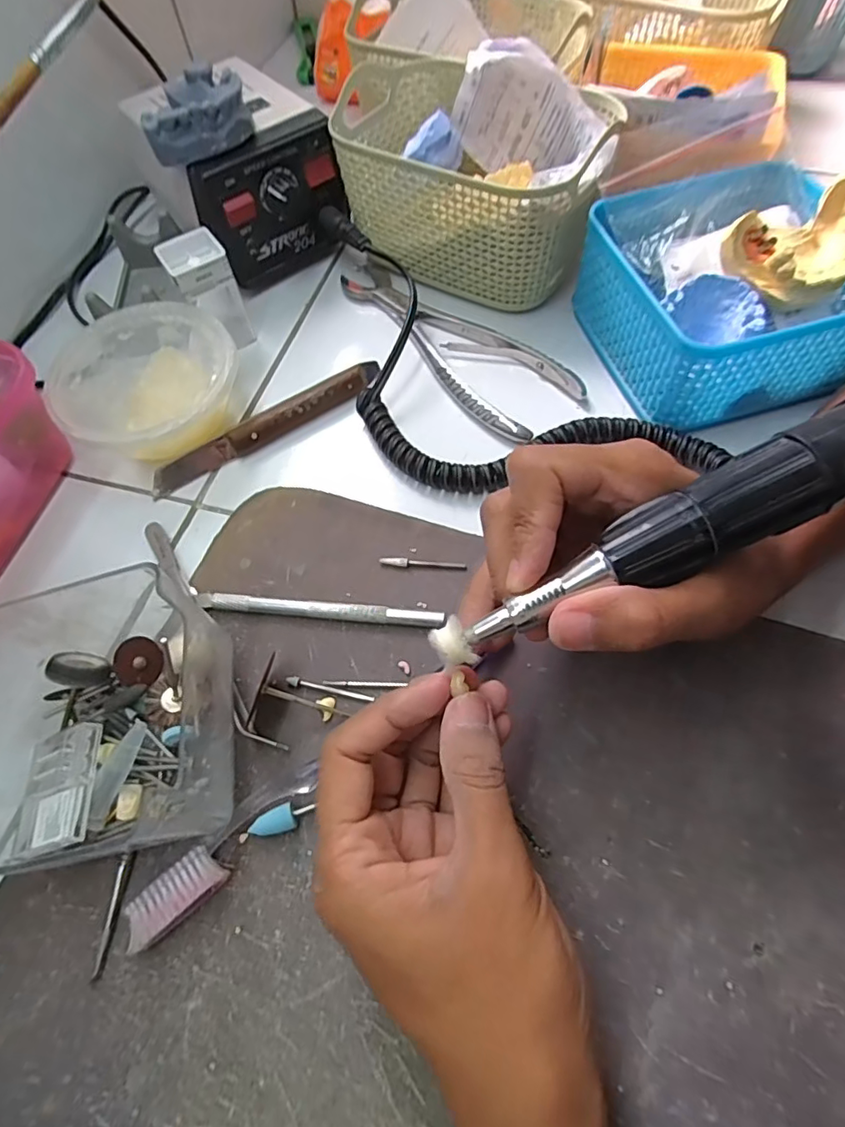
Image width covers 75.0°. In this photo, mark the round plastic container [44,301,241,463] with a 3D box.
[{"bbox_3d":[-0.162,-0.098,0.323,0.112,0.041,0.112,-1,62,2],"label":"round plastic container"}]

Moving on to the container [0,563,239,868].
[{"bbox_3d":[-0.136,0.057,0.229,0.102,0.054,0.119,-12,63,-4],"label":"container"}]

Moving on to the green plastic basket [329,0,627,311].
[{"bbox_3d":[0.028,-0.252,0.367,0.182,0.080,0.124,26,67,15],"label":"green plastic basket"}]

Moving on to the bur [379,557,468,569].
[{"bbox_3d":[0.000,-0.001,0.281,0.044,0.004,0.004,5,63,5],"label":"bur"}]

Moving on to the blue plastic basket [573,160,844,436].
[{"bbox_3d":[0.172,-0.153,0.313,0.131,0.068,0.134,-16,63,-6],"label":"blue plastic basket"}]

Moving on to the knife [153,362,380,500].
[{"bbox_3d":[-0.089,-0.081,0.325,0.148,0.014,0.016,-31,65,-13],"label":"knife"}]

